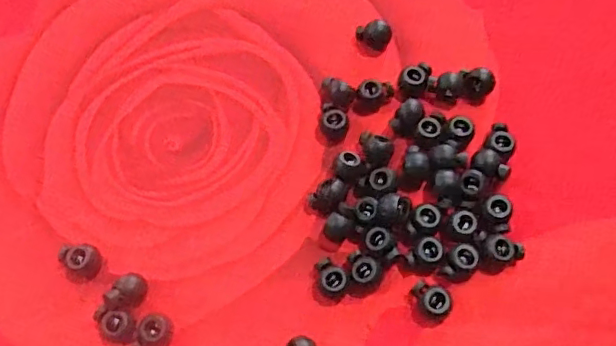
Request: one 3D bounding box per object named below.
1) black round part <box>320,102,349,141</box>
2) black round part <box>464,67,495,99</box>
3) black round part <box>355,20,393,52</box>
[{"bbox_3d":[0.014,-0.027,0.297,0.015,0.011,0.016,14,69,6],"label":"black round part"},{"bbox_3d":[0.090,-0.046,0.299,0.016,0.013,0.014,13,69,5],"label":"black round part"},{"bbox_3d":[0.037,-0.077,0.313,0.019,0.013,0.012,15,69,6],"label":"black round part"}]

